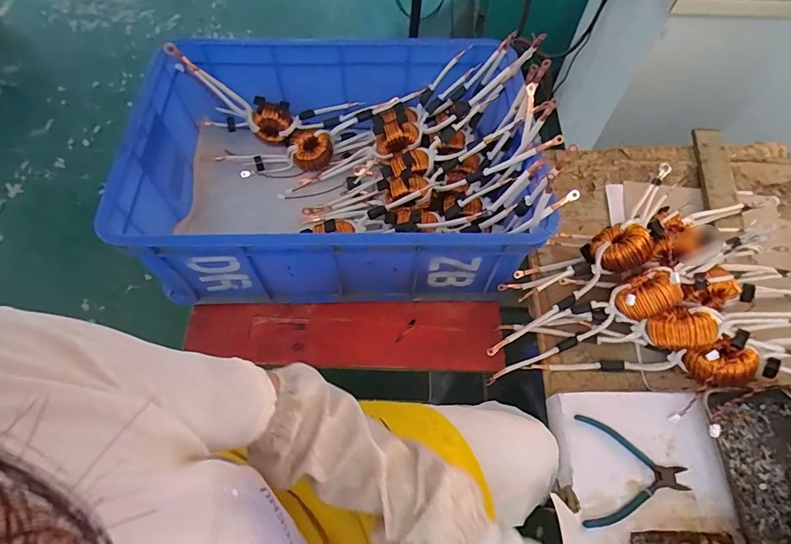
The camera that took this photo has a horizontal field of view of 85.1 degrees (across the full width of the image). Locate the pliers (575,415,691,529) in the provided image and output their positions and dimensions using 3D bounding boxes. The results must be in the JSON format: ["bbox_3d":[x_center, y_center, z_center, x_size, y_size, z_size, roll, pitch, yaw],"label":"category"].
[{"bbox_3d":[0.295,0.255,0.536,0.132,0.009,0.125,9,61,3],"label":"pliers"}]

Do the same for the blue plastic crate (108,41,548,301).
[{"bbox_3d":[-0.105,-0.174,0.737,0.603,0.216,0.435,-3,61,-3],"label":"blue plastic crate"}]

